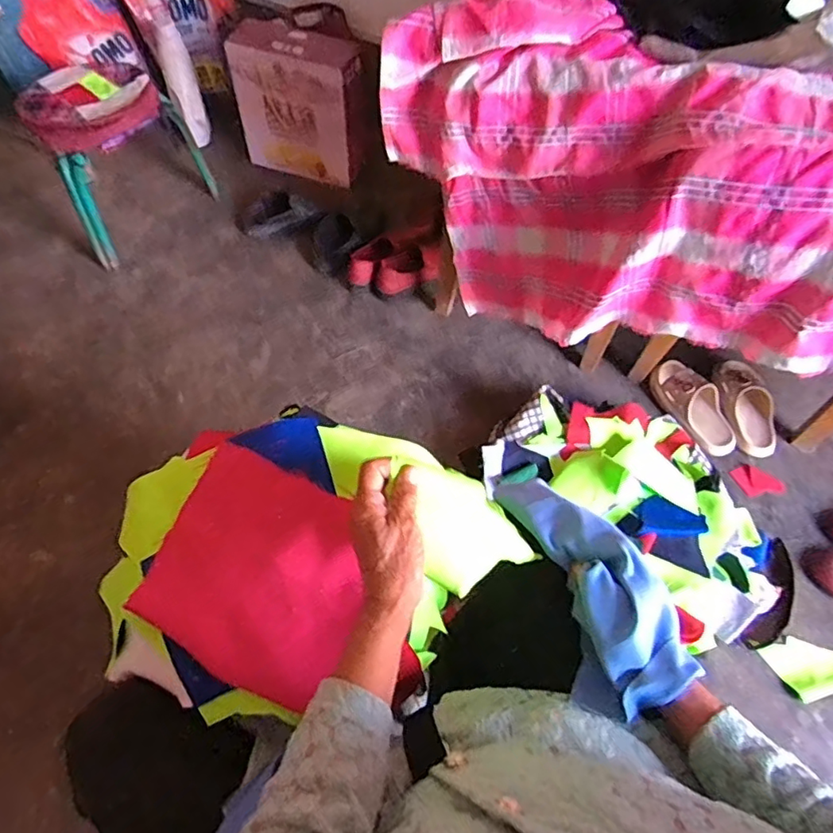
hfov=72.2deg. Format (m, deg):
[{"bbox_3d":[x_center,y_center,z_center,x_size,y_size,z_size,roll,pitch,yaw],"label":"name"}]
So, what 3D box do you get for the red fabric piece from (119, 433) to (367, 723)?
[{"bbox_3d":[-0.152,0.144,0.554,0.212,0.016,0.186,24,68,13],"label":"red fabric piece"}]

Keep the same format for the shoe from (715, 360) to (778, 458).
[{"bbox_3d":[0.684,-0.017,1.173,0.091,0.054,0.197,-9,76,-9],"label":"shoe"}]

